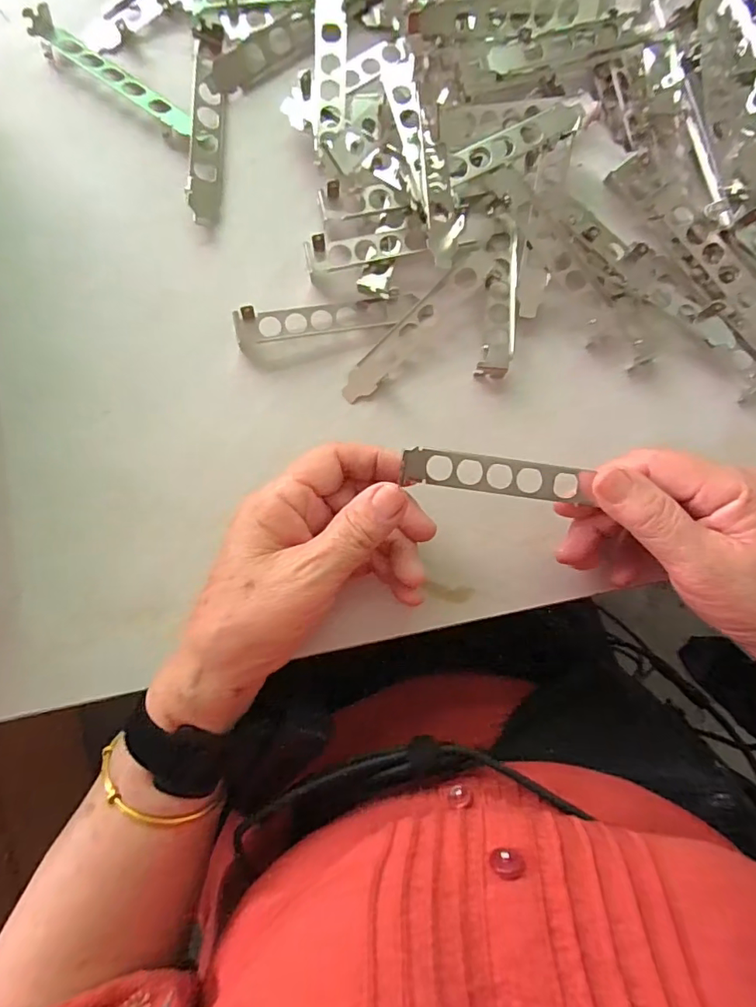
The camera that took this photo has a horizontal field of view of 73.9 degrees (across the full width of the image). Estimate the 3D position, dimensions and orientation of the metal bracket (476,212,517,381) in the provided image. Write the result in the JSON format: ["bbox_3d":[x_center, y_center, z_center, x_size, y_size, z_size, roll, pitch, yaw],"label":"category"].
[{"bbox_3d":[0.074,-0.128,0.305,0.021,0.016,0.098,5,87,-1],"label":"metal bracket"}]

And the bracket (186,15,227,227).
[{"bbox_3d":[-0.104,-0.229,0.307,0.019,0.015,0.121,2,87,-1],"label":"bracket"}]

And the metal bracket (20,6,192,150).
[{"bbox_3d":[-0.163,-0.258,0.306,0.112,0.018,0.023,36,86,1],"label":"metal bracket"}]

